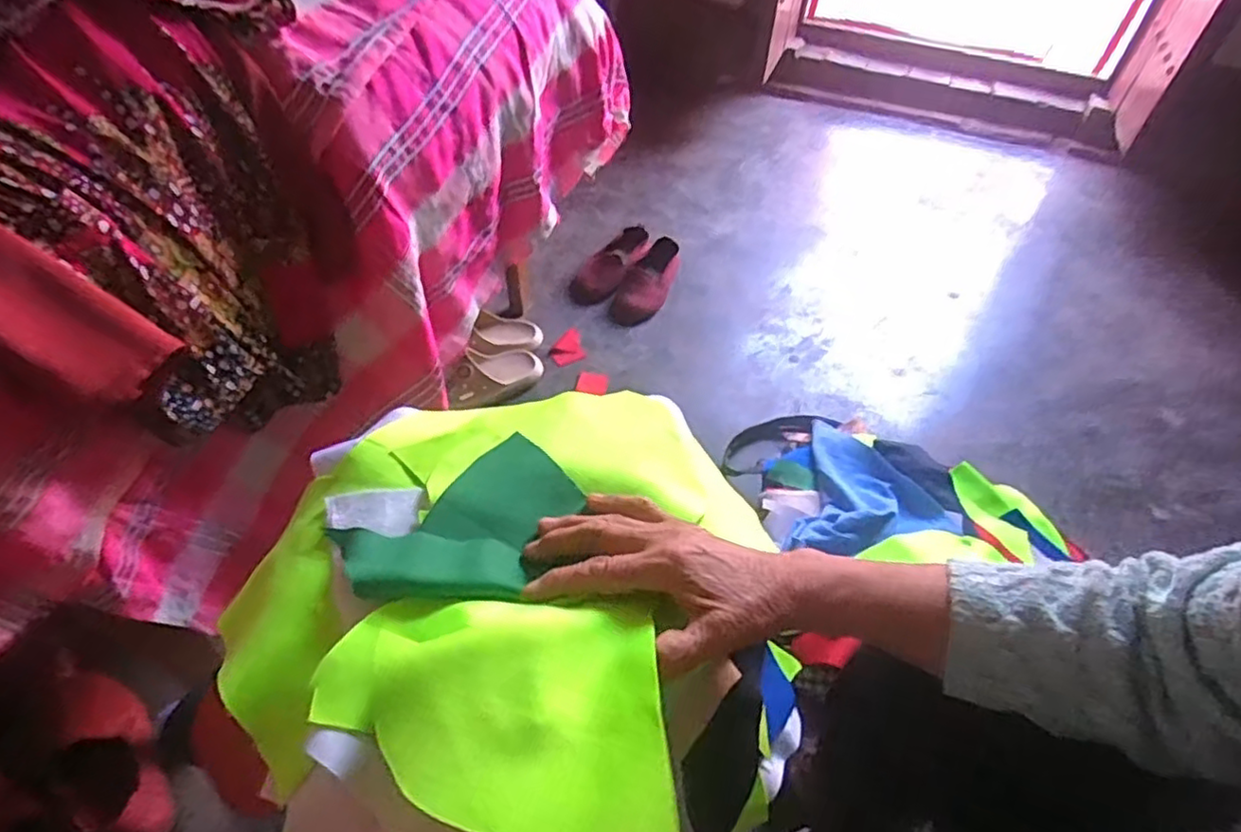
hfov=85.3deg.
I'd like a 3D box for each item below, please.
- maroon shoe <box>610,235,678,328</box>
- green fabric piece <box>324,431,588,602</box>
[{"bbox_3d":[0.053,-0.265,1.357,0.092,0.078,0.220,17,48,12],"label":"maroon shoe"},{"bbox_3d":[-0.092,0.068,0.416,0.143,0.015,0.099,-28,55,-26],"label":"green fabric piece"}]

